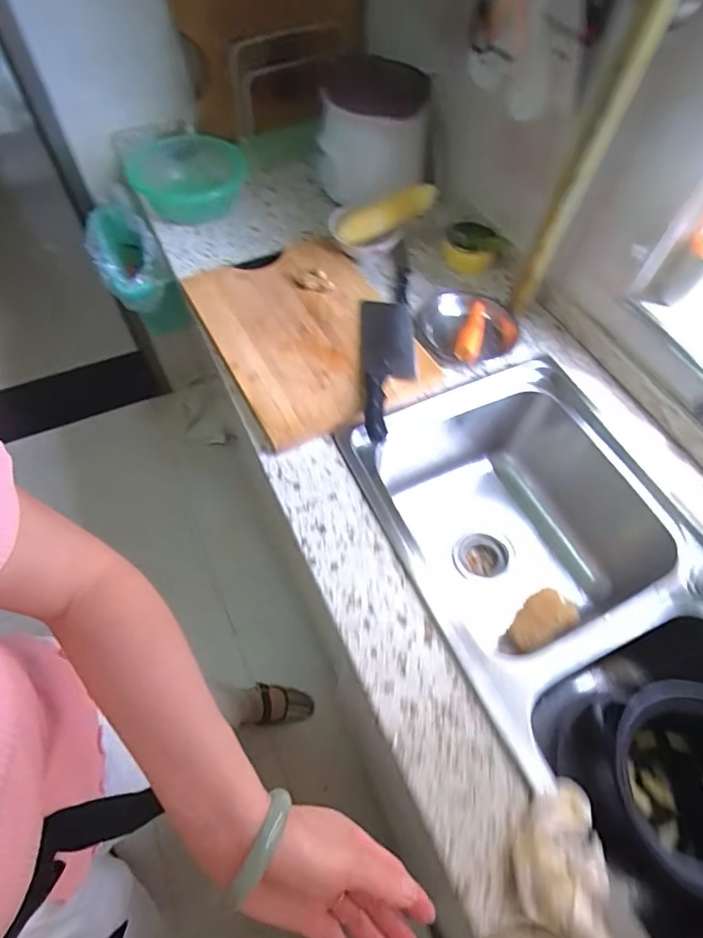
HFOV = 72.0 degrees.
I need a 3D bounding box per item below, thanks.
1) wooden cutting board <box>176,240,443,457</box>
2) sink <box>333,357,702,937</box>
[{"bbox_3d":[-0.071,-0.227,0.794,0.289,0.034,0.382,-25,65,-17],"label":"wooden cutting board"},{"bbox_3d":[0.329,0.207,0.700,0.453,0.253,0.733,-22,63,-14],"label":"sink"}]

